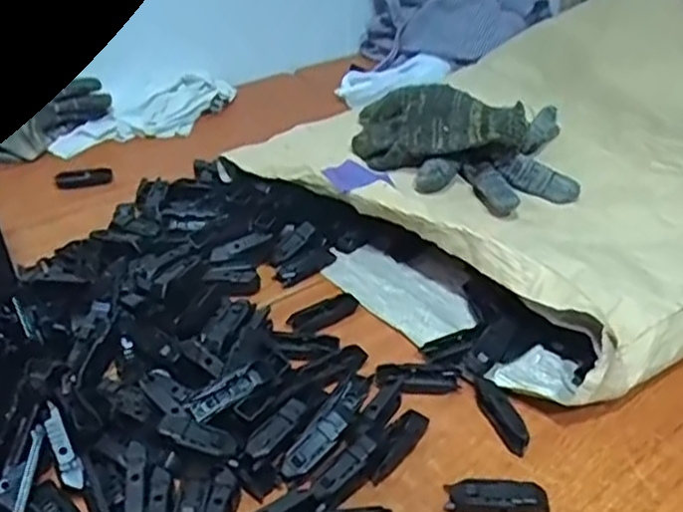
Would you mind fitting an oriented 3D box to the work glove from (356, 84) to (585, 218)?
[{"bbox_3d":[0.128,-0.121,0.747,0.228,0.084,0.117,8,35,13],"label":"work glove"}]

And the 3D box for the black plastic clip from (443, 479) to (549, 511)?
[{"bbox_3d":[0.104,0.162,0.478,0.066,0.016,0.024,3,35,5],"label":"black plastic clip"}]

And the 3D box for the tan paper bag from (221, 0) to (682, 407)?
[{"bbox_3d":[0.294,-0.125,0.808,0.659,0.103,0.483,-26,42,-31],"label":"tan paper bag"}]

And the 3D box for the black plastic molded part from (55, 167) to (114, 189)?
[{"bbox_3d":[-0.311,-0.095,0.860,0.067,0.005,0.029,-10,36,-14],"label":"black plastic molded part"}]

